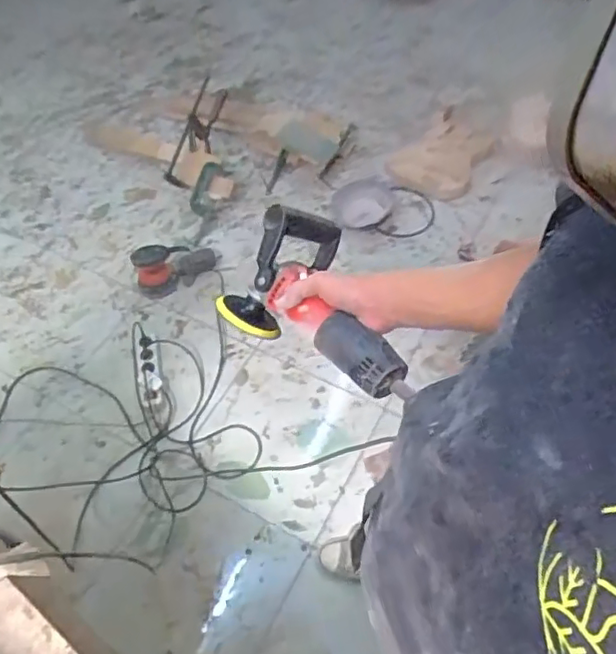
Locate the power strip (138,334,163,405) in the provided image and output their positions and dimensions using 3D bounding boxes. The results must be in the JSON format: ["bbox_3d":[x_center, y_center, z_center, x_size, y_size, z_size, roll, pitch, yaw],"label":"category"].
[{"bbox_3d":[-0.430,0.114,1.595,0.065,0.056,0.205,-13,57,-9],"label":"power strip"}]

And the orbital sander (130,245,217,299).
[{"bbox_3d":[-0.377,-0.185,1.684,0.238,0.113,0.111,-19,58,-12],"label":"orbital sander"}]

